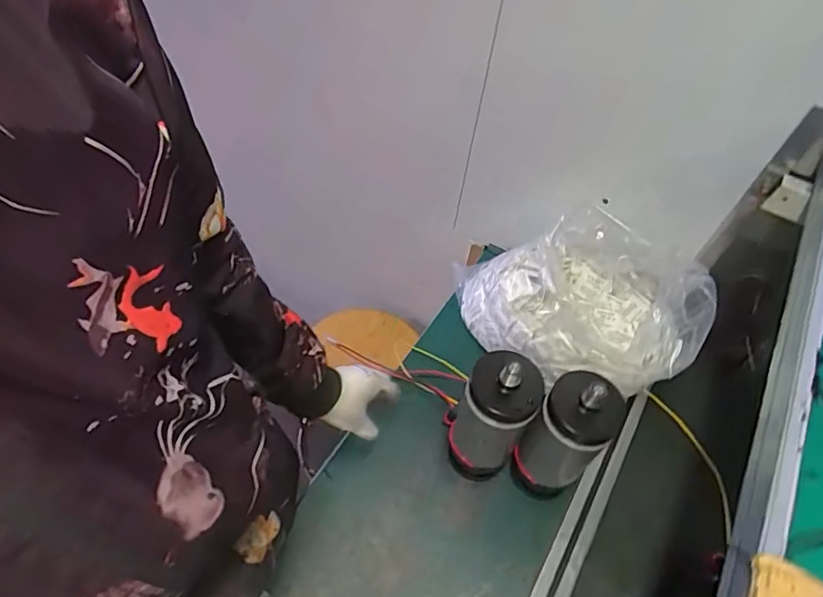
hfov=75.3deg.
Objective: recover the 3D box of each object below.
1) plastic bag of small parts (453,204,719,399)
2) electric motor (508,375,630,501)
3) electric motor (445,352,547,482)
[{"bbox_3d":[0.230,0.011,0.785,0.341,0.168,0.216,26,55,12],"label":"plastic bag of small parts"},{"bbox_3d":[0.178,0.173,0.644,0.083,0.237,0.075,32,57,16],"label":"electric motor"},{"bbox_3d":[0.095,0.145,0.650,0.079,0.240,0.078,12,53,2],"label":"electric motor"}]

